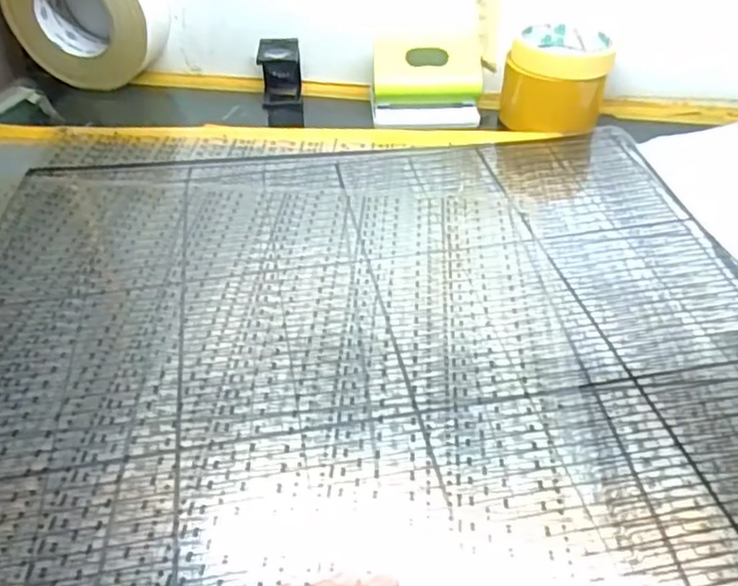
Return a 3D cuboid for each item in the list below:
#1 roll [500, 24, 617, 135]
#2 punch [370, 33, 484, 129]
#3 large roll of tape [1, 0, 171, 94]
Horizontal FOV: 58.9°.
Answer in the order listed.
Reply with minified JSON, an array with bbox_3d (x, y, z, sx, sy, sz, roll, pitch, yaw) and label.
[{"bbox_3d":[0.167,-0.193,0.585,0.086,0.065,0.087,10,41,12],"label":"roll"},{"bbox_3d":[0.052,-0.194,0.596,0.099,0.062,0.050,-3,40,-4],"label":"punch"},{"bbox_3d":[-0.280,-0.277,0.647,0.143,0.129,0.062,5,41,6],"label":"large roll of tape"}]

